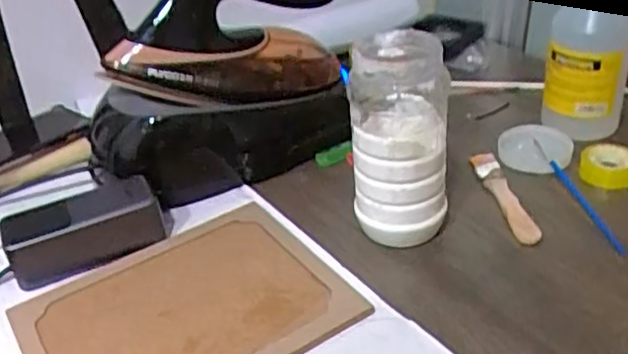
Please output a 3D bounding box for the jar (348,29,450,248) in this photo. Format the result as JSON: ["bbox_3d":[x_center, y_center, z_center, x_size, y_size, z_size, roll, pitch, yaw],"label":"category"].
[{"bbox_3d":[0.068,-0.028,0.539,0.075,0.164,0.084,0,34,9],"label":"jar"}]

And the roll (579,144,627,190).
[{"bbox_3d":[0.273,-0.010,0.614,0.049,0.023,0.049,-4,33,3],"label":"roll"}]

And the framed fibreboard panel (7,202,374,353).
[{"bbox_3d":[-0.101,0.103,0.513,0.224,0.011,0.183,-24,37,-25],"label":"framed fibreboard panel"}]

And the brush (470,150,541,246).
[{"bbox_3d":[0.170,0.016,0.598,0.025,0.013,0.127,-8,33,-3],"label":"brush"}]

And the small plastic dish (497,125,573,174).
[{"bbox_3d":[0.213,-0.028,0.641,0.066,0.016,0.062,5,35,17],"label":"small plastic dish"}]

